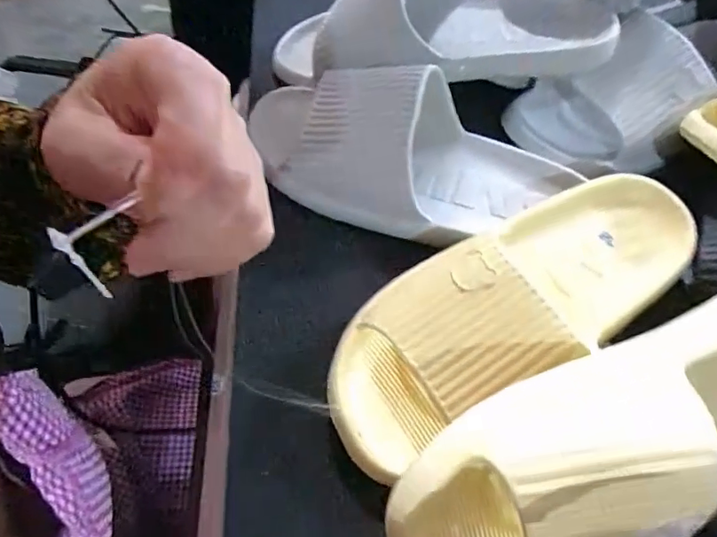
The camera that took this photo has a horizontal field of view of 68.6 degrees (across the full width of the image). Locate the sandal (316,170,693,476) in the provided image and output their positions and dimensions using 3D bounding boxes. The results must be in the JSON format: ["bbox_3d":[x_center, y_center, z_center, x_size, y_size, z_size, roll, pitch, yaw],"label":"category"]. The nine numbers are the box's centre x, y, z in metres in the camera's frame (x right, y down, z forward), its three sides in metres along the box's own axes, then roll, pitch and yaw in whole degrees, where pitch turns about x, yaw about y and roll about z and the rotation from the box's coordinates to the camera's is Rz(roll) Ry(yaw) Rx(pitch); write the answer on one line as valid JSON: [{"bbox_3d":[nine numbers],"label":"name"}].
[{"bbox_3d":[0.096,0.019,0.312,0.255,0.079,0.096,-24,64,-18],"label":"sandal"}]

